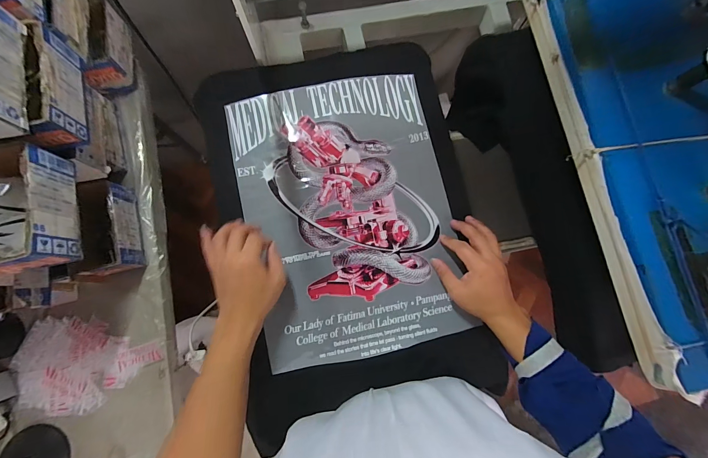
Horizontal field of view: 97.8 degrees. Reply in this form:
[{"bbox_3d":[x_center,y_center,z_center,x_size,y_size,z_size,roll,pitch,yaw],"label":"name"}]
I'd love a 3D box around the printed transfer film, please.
[{"bbox_3d":[-0.009,-0.029,0.502,0.319,0.006,0.440,-12,82,-4],"label":"printed transfer film"}]

